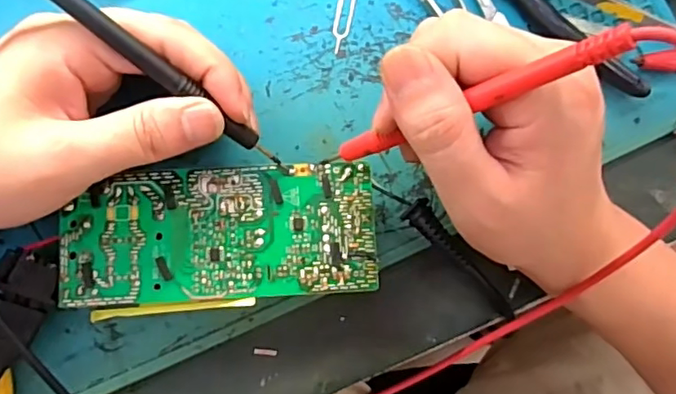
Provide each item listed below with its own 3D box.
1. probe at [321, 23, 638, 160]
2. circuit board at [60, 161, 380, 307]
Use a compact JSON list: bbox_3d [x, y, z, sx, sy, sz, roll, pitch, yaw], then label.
[{"bbox_3d":[0.037,-0.029,0.200,0.010,0.130,0.008,-10,83,-45],"label":"probe"},{"bbox_3d":[-0.051,0.016,0.254,0.131,0.024,0.055,-3,84,-3],"label":"circuit board"}]

